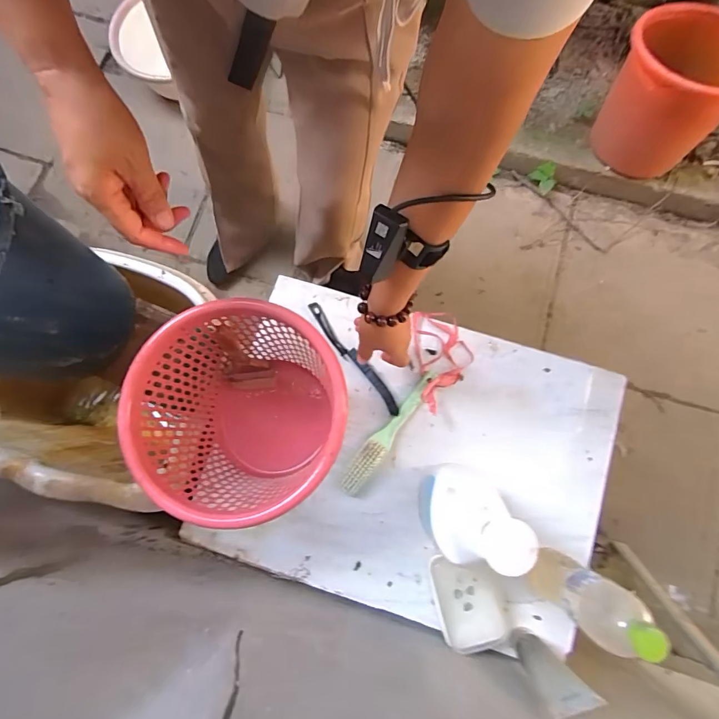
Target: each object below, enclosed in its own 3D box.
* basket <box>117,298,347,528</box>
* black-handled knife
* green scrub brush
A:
[{"bbox_3d":[-0.135,0.078,0.544,0.230,0.233,0.230,0,76,0],"label":"basket"},{"bbox_3d":[-0.011,-0.004,0.661,0.023,0.013,0.227,-38,79,-9],"label":"black-handled knife"},{"bbox_3d":[0.046,0.111,0.636,0.034,0.024,0.225,35,79,8],"label":"green scrub brush"}]

